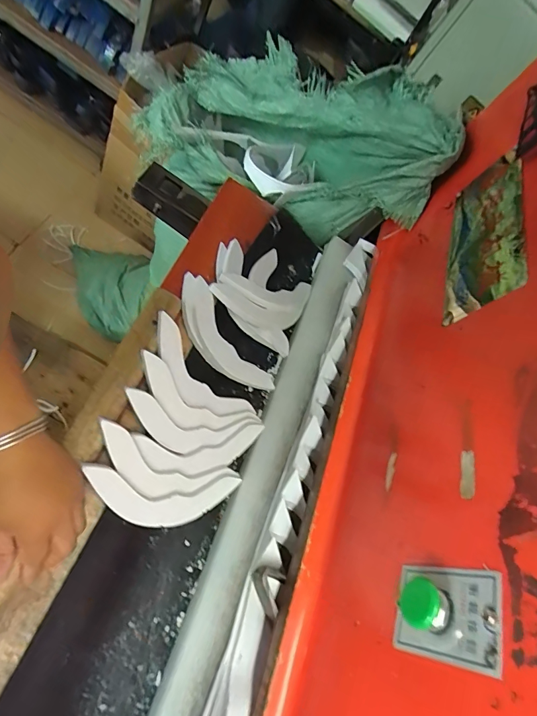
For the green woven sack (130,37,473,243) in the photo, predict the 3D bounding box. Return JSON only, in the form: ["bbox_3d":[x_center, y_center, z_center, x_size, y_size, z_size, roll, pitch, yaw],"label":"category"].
[{"bbox_3d":[0.047,-0.389,0.751,0.541,0.204,0.243,22,63,10],"label":"green woven sack"}]

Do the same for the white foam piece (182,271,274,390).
[{"bbox_3d":[-0.070,-0.025,0.576,0.067,0.027,0.199,-38,99,-19],"label":"white foam piece"}]

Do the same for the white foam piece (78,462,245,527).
[{"bbox_3d":[-0.121,0.162,0.463,0.189,0.029,0.055,20,54,-36],"label":"white foam piece"}]

